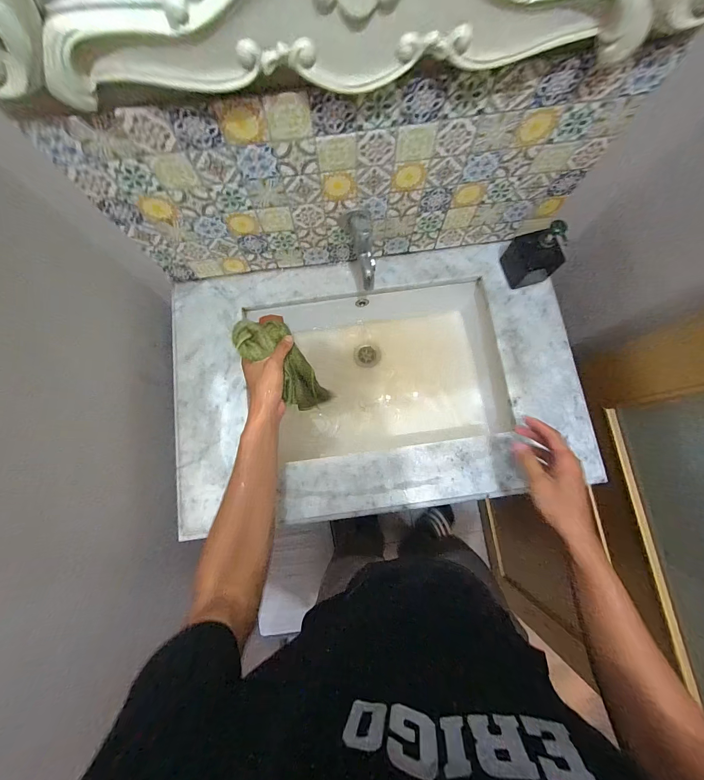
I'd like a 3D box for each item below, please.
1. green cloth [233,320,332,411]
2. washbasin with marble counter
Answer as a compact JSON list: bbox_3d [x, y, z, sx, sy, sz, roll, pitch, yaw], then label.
[{"bbox_3d":[-0.102,-0.042,0.519,0.077,0.041,0.178,-47,115,-7],"label":"green cloth"},{"bbox_3d":[0.040,-0.011,0.652,0.689,0.152,0.441,-6,79,0],"label":"washbasin with marble counter"}]

